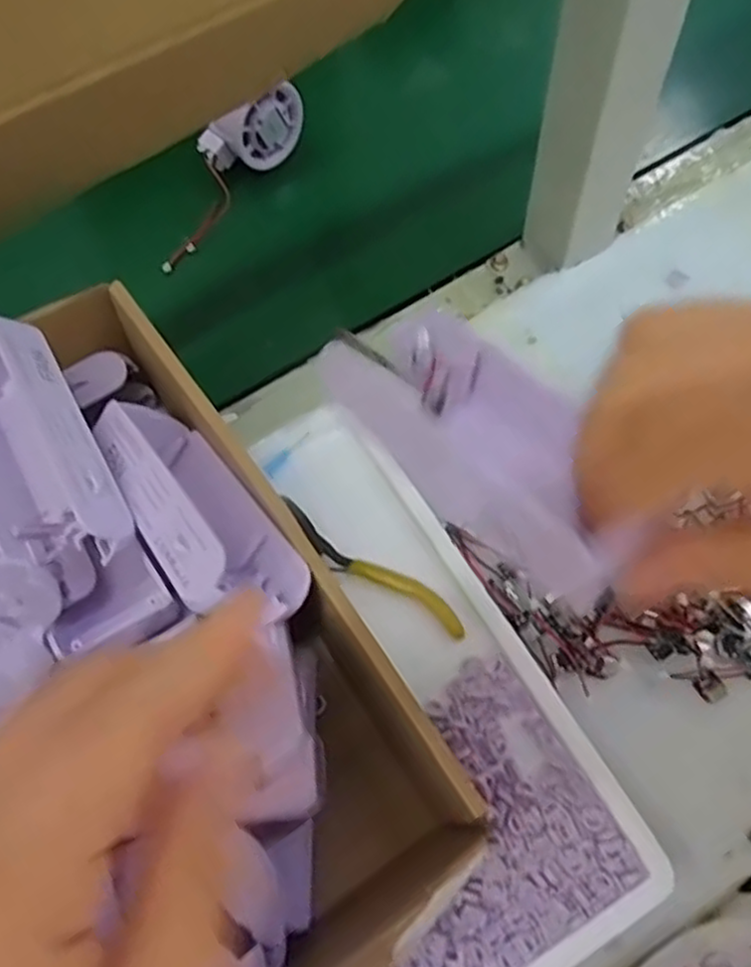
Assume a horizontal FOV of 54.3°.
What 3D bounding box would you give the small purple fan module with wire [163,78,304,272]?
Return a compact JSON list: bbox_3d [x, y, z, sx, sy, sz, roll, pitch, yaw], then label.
[{"bbox_3d":[-0.108,-0.219,0.519,0.033,0.048,0.148,44,100,19],"label":"small purple fan module with wire"}]

